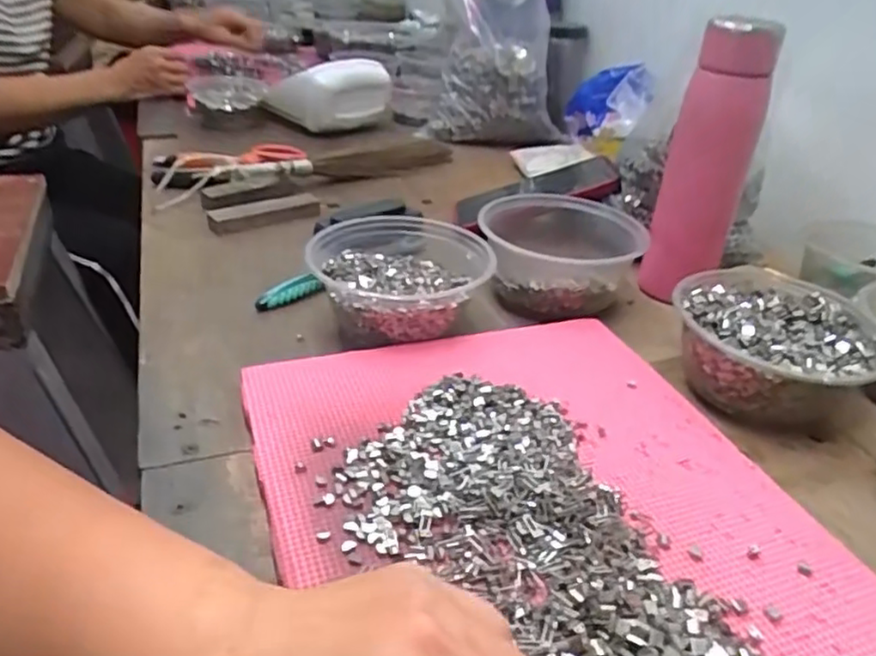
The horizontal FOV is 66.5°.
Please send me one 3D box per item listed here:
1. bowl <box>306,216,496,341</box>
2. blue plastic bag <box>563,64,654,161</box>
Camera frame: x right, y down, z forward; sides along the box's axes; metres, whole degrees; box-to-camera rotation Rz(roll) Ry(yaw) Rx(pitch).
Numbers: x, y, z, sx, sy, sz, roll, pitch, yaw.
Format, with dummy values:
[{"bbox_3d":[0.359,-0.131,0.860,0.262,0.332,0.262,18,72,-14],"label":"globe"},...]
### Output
[{"bbox_3d":[-0.025,-0.042,0.504,0.133,0.055,0.128,4,31,-2],"label":"bowl"},{"bbox_3d":[0.219,-0.285,0.867,0.112,0.101,0.078,12,31,12],"label":"blue plastic bag"}]

